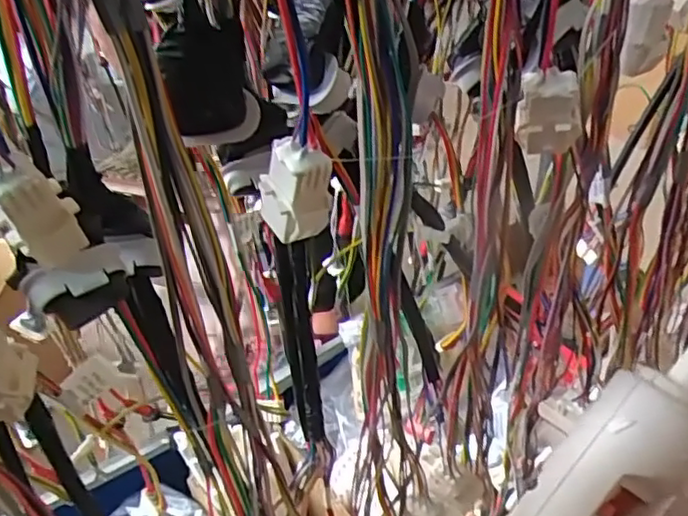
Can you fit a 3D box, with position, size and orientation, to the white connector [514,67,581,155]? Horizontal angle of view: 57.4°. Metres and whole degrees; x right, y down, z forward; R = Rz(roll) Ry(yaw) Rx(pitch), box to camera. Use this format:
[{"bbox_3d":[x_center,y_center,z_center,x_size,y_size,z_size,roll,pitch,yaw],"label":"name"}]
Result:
[{"bbox_3d":[0.083,-0.059,0.254,0.024,0.034,0.010,2,40,8],"label":"white connector"}]

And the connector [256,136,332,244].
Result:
[{"bbox_3d":[-0.017,-0.024,0.212,0.021,0.031,0.018,-19,42,-17],"label":"connector"}]

